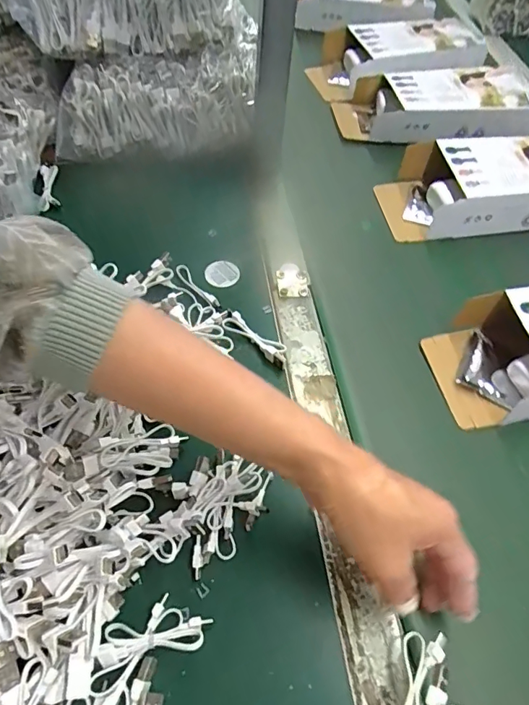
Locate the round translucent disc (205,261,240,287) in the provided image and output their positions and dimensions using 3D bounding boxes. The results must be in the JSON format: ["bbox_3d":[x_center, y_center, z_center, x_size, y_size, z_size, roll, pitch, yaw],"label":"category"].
[{"bbox_3d":[-0.043,-0.080,0.475,0.033,0.006,0.031,-1,65,2],"label":"round translucent disc"}]

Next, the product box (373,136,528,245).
[{"bbox_3d":[0.261,-0.191,0.543,0.247,0.057,0.112,-4,59,-7],"label":"product box"}]

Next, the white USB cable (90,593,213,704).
[{"bbox_3d":[-0.076,0.182,0.290,0.080,0.016,0.042,-32,66,-21],"label":"white USB cable"}]

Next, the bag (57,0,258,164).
[{"bbox_3d":[-0.116,-0.280,0.533,0.239,0.090,0.077,-18,62,-15],"label":"bag"}]

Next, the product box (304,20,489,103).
[{"bbox_3d":[0.201,-0.439,0.707,0.249,0.064,0.115,-9,60,-10],"label":"product box"}]

